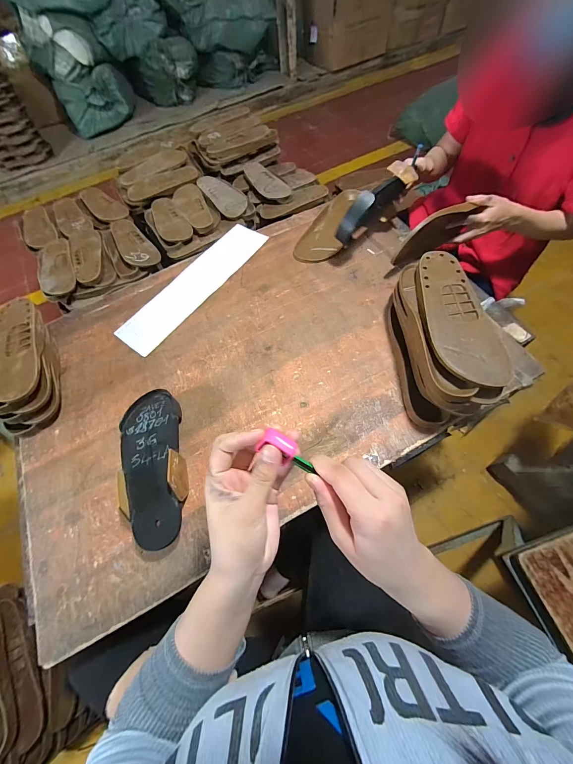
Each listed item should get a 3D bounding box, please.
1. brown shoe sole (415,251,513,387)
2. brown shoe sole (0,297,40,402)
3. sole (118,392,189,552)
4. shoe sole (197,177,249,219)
[{"bbox_3d":[0.258,-0.105,0.463,0.092,0.015,0.250,-7,62,0],"label":"brown shoe sole"},{"bbox_3d":[-0.488,-0.061,0.526,0.091,0.016,0.221,-23,63,-8],"label":"brown shoe sole"},{"bbox_3d":[-0.203,0.123,0.461,0.095,0.060,0.235,-19,63,-6],"label":"sole"},{"bbox_3d":[-0.215,-0.628,0.997,0.095,0.019,0.248,-33,65,-13],"label":"shoe sole"}]

